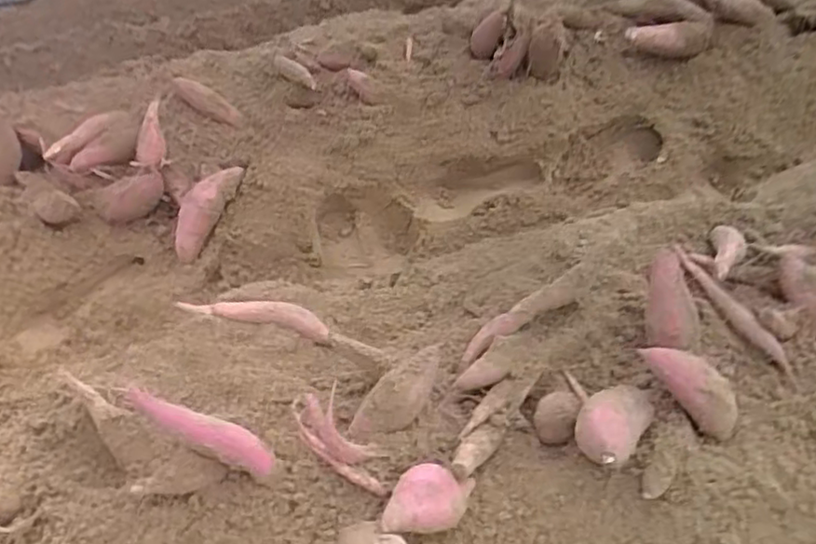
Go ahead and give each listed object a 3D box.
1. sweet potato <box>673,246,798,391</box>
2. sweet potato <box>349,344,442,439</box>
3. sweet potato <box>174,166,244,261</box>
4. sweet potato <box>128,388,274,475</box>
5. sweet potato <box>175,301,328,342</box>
[{"bbox_3d":[0.488,0.059,1.010,0.036,0.031,0.263,-27,64,-17],"label":"sweet potato"},{"bbox_3d":[-0.010,0.165,0.904,0.165,0.055,0.057,-44,56,-10],"label":"sweet potato"},{"bbox_3d":[-0.430,-0.132,1.417,0.096,0.059,0.226,34,93,31],"label":"sweet potato"},{"bbox_3d":[-0.279,0.200,0.871,0.227,0.060,0.048,12,50,17],"label":"sweet potato"},{"bbox_3d":[-0.266,0.070,1.133,0.288,0.034,0.052,8,49,14],"label":"sweet potato"}]

